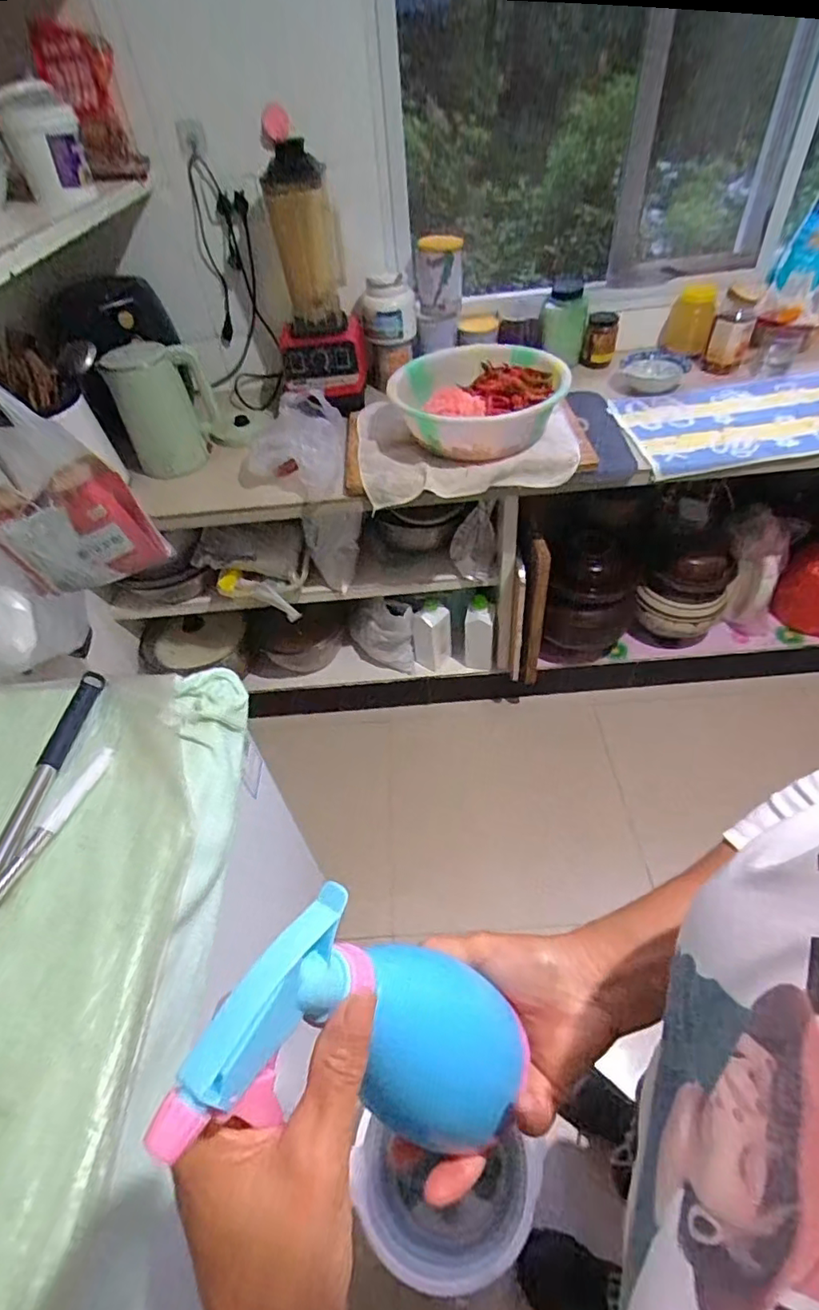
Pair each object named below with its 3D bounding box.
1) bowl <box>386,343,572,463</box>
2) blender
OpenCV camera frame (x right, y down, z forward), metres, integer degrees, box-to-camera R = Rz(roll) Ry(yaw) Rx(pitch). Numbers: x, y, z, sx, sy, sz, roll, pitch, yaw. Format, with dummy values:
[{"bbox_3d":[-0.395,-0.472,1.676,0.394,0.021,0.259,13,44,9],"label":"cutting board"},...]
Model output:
[{"bbox_3d":[0.138,-0.508,1.176,0.331,0.140,0.316,22,53,25],"label":"bowl"},{"bbox_3d":[-0.197,-0.737,1.188,0.185,0.461,0.163,-8,46,-1],"label":"blender"}]

